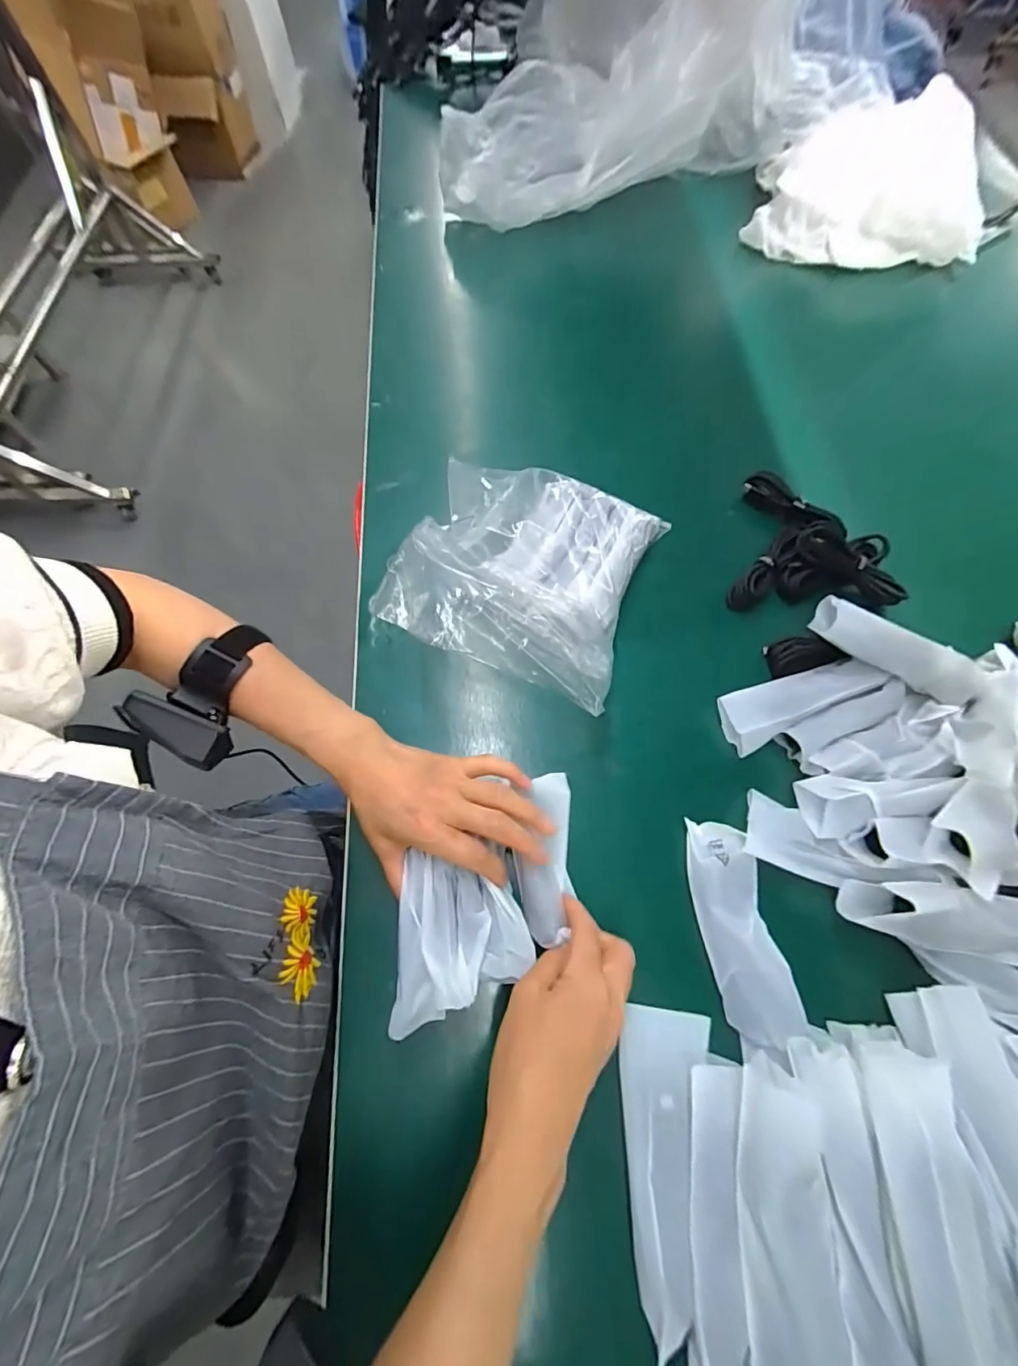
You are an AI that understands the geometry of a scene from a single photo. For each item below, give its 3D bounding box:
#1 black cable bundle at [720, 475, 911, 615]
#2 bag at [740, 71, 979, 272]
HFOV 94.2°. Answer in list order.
[{"bbox_3d":[0.289,-0.141,0.464,0.148,0.047,0.145,0,67,1],"label":"black cable bundle"},{"bbox_3d":[0.485,-0.678,0.633,0.297,0.111,0.183,7,67,4],"label":"bag"}]

